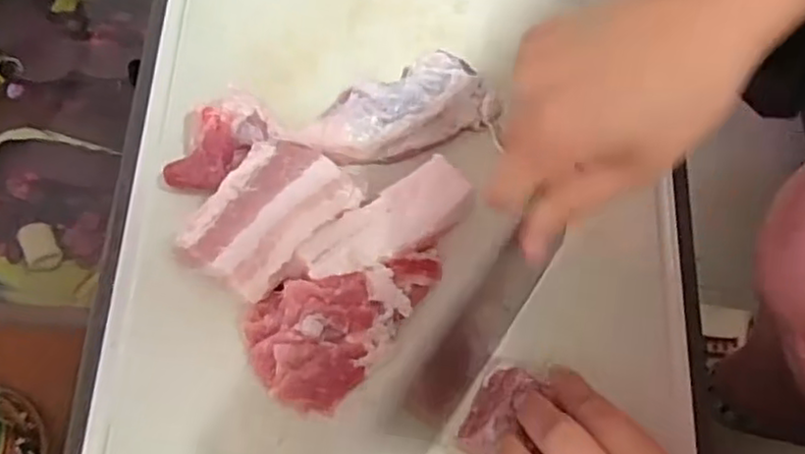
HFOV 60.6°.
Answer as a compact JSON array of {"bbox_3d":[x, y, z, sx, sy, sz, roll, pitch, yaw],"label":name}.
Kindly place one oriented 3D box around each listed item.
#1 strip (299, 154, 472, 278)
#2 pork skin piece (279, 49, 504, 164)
[{"bbox_3d":[-0.006,-0.001,0.331,0.085,0.009,0.031,-34,75,-12],"label":"strip"},{"bbox_3d":[-0.003,-0.065,0.368,0.108,0.021,0.053,-9,71,-4],"label":"pork skin piece"}]

